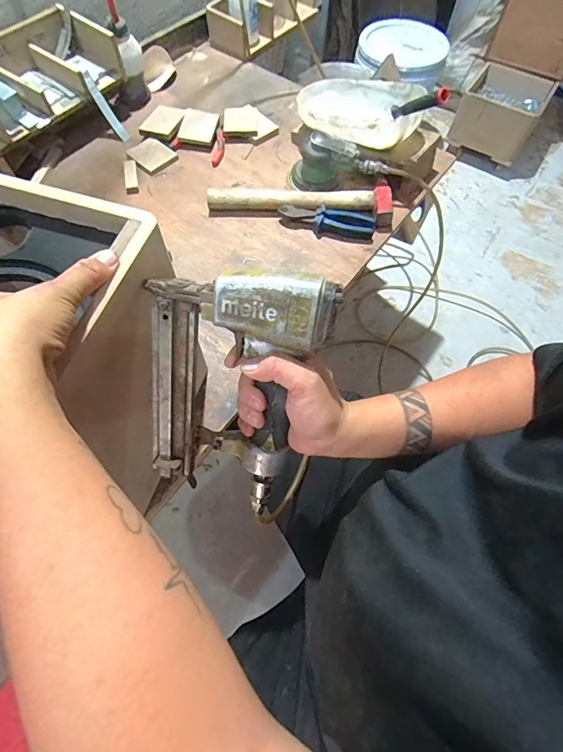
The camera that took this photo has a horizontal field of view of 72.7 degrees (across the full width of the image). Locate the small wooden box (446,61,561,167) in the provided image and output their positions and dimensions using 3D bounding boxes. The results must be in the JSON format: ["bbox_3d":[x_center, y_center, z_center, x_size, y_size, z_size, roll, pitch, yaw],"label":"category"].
[{"bbox_3d":[0.825,-0.990,1.456,0.289,0.194,0.258,25,66,10],"label":"small wooden box"}]

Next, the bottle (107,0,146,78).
[{"bbox_3d":[-0.316,-0.687,0.762,0.045,0.148,0.061,1,64,-1],"label":"bottle"}]

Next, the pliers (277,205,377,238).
[{"bbox_3d":[0.086,-0.290,0.716,0.174,0.028,0.050,7,64,2],"label":"pliers"}]

